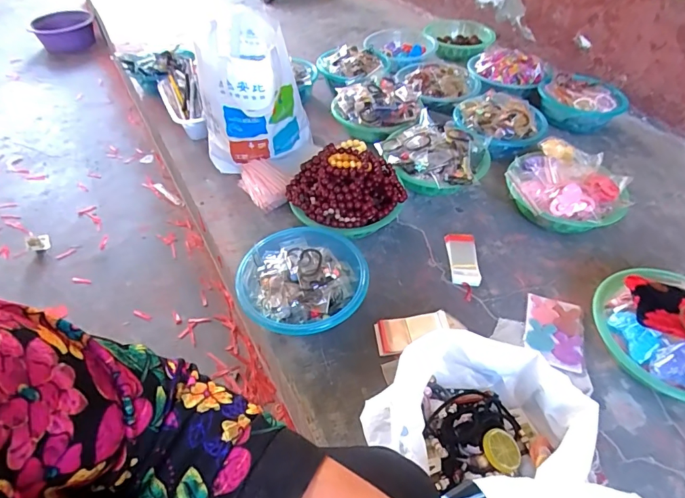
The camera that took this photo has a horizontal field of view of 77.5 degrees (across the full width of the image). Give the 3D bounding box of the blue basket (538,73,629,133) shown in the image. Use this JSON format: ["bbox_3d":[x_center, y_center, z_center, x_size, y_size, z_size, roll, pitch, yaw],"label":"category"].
[{"bbox_3d":[0.644,-0.395,1.163,0.215,0.077,0.180,34,56,26],"label":"blue basket"}]

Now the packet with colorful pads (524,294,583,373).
[{"bbox_3d":[0.365,0.141,0.736,0.089,0.010,0.142,14,50,12],"label":"packet with colorful pads"}]

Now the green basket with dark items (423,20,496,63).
[{"bbox_3d":[0.404,-0.735,1.483,0.237,0.057,0.256,6,47,6],"label":"green basket with dark items"}]

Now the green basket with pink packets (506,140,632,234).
[{"bbox_3d":[0.471,-0.125,0.912,0.235,0.106,0.226,22,52,18],"label":"green basket with pink packets"}]

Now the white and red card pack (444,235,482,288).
[{"bbox_3d":[0.239,0.018,0.846,0.056,0.011,0.131,2,48,1],"label":"white and red card pack"}]

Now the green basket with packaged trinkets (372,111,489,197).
[{"bbox_3d":[0.207,-0.203,0.988,0.205,0.104,0.222,0,48,0],"label":"green basket with packaged trinkets"}]

